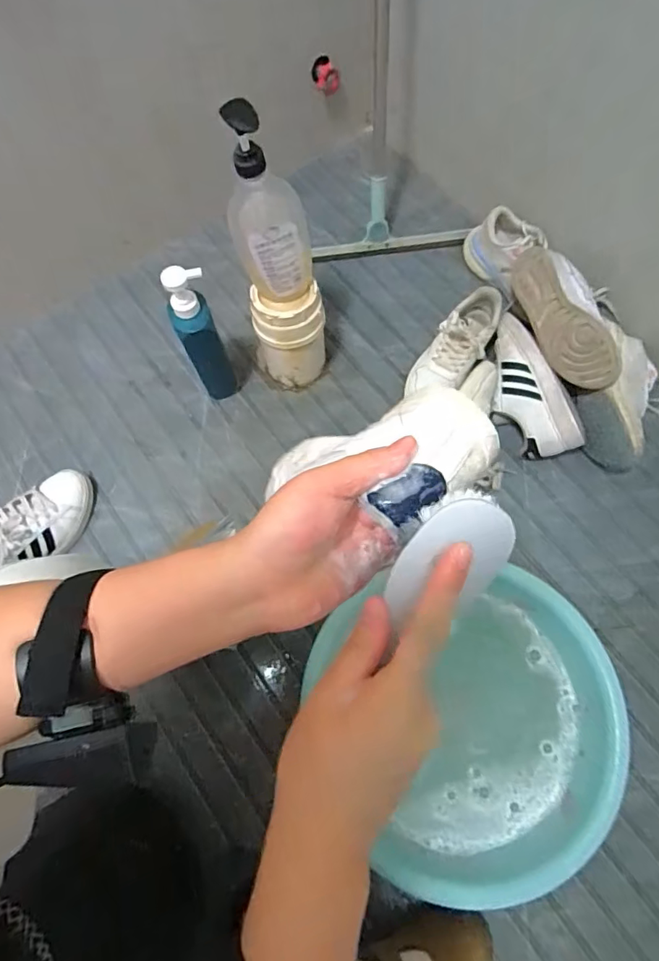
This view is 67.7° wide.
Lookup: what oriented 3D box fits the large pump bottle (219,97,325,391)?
[{"bbox_3d":[-0.071,-0.277,0.695,0.116,0.411,0.096,-14,73,-4],"label":"large pump bottle"}]

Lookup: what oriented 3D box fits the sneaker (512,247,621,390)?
[{"bbox_3d":[0.386,-0.262,0.793,0.077,0.092,0.257,-17,71,-31],"label":"sneaker"}]

